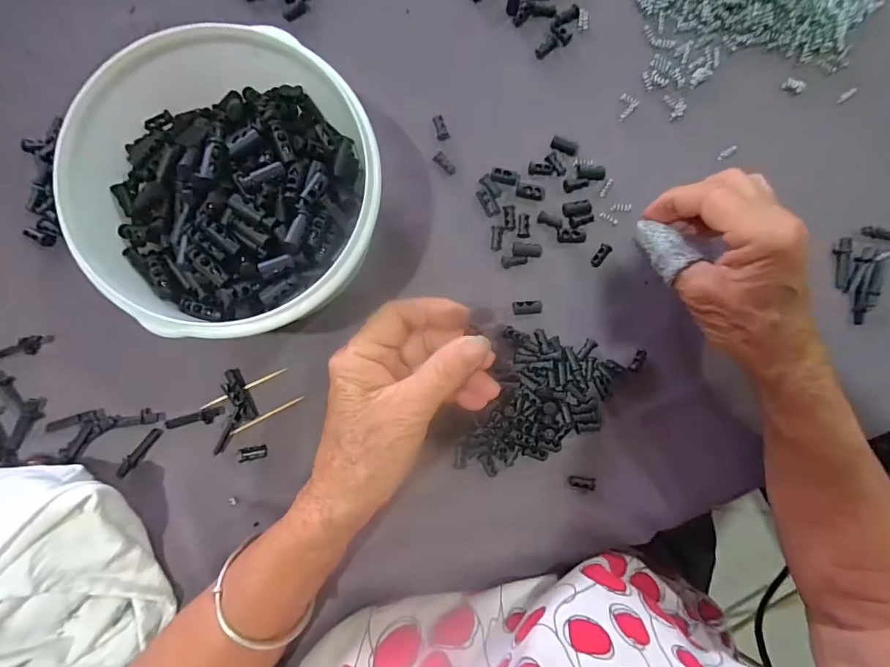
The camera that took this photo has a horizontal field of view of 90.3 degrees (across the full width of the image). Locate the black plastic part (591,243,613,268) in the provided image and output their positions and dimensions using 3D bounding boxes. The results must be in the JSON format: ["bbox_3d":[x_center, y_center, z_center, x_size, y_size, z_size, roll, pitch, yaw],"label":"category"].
[{"bbox_3d":[0.108,-0.055,0.308,0.008,0.008,0.019,40,88,0],"label":"black plastic part"}]

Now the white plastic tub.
[{"bbox_3d":[-0.118,-0.079,0.263,0.154,0.077,0.160,0,86,-2],"label":"white plastic tub"}]

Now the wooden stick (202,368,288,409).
[{"bbox_3d":[-0.134,0.037,0.296,0.060,0.005,0.004,-25,89,-2],"label":"wooden stick"}]

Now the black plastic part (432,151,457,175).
[{"bbox_3d":[0.000,-0.118,0.307,0.018,0.004,0.008,43,88,0],"label":"black plastic part"}]

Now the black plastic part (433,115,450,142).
[{"bbox_3d":[-0.003,-0.143,0.307,0.009,0.004,0.017,-21,89,-2],"label":"black plastic part"}]

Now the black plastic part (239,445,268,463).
[{"bbox_3d":[-0.127,0.080,0.294,0.017,0.004,0.009,-7,88,-2],"label":"black plastic part"}]

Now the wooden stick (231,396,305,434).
[{"bbox_3d":[-0.118,0.054,0.296,0.051,0.006,0.004,-28,89,-2],"label":"wooden stick"}]

